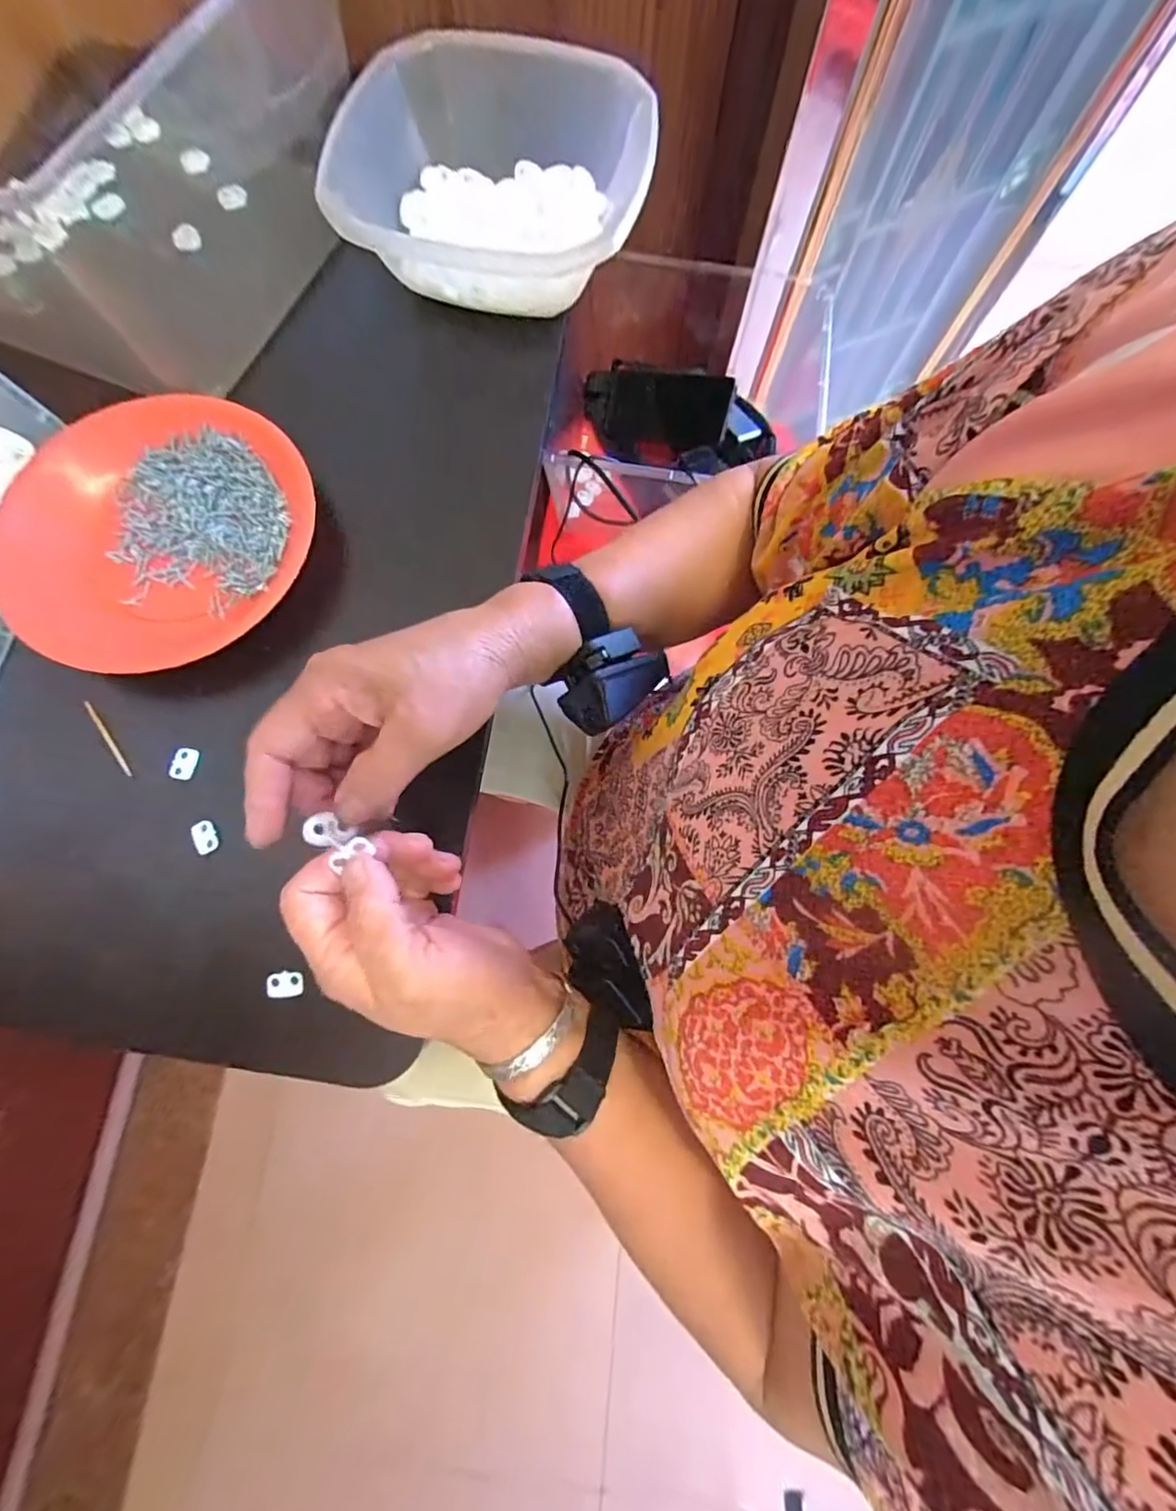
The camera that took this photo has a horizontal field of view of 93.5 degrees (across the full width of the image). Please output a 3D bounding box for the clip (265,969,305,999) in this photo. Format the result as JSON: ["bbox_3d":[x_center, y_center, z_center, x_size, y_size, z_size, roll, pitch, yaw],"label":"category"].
[{"bbox_3d":[-0.167,0.126,0.304,0.018,0.006,0.014,-5,75,-2],"label":"clip"}]

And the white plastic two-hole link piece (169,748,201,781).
[{"bbox_3d":[-0.243,0.005,0.332,0.014,0.004,0.019,8,75,1],"label":"white plastic two-hole link piece"}]

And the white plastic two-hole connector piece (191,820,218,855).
[{"bbox_3d":[-0.223,0.047,0.321,0.012,0.004,0.019,-19,76,-6],"label":"white plastic two-hole connector piece"}]

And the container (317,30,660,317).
[{"bbox_3d":[-0.062,-0.397,0.394,0.205,0.070,0.197,7,75,1],"label":"container"}]

